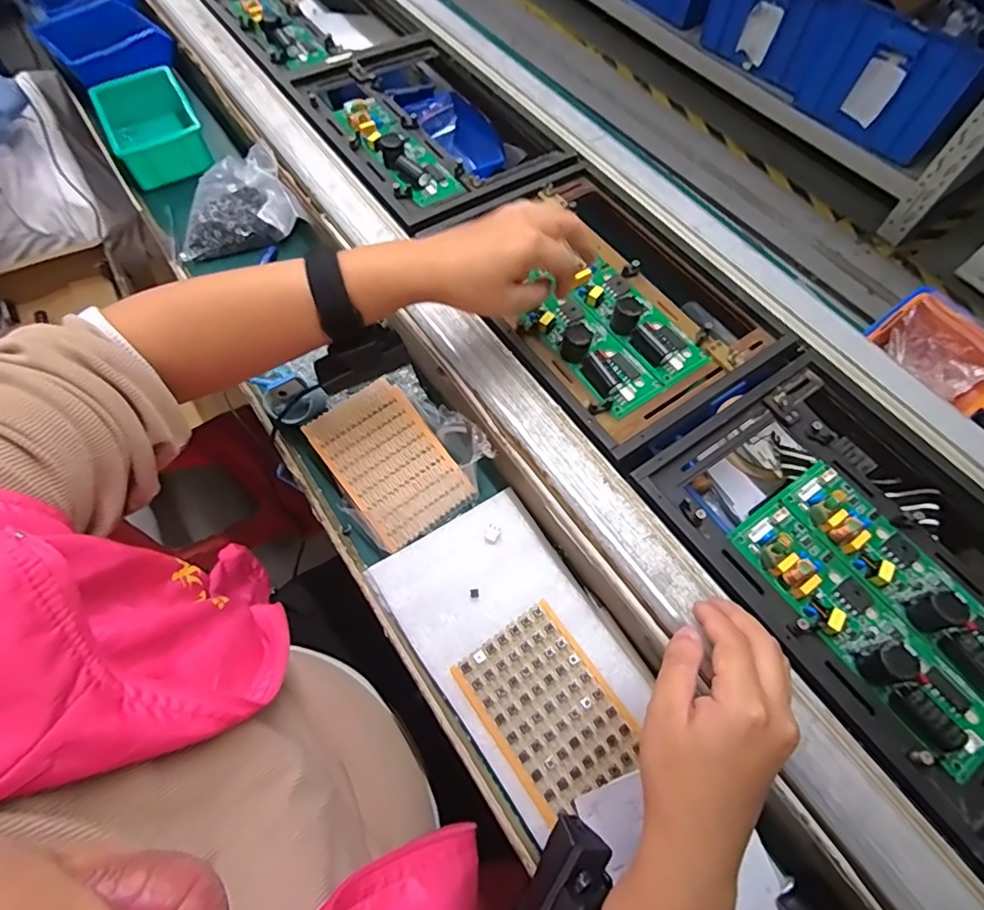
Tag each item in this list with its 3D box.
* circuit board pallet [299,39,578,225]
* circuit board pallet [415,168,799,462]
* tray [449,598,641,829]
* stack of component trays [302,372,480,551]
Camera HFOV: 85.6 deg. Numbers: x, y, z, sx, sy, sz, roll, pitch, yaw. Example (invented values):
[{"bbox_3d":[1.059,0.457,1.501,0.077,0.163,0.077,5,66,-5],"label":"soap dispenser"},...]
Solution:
[{"bbox_3d":[-0.072,-0.389,0.601,0.219,0.020,0.297,-32,69,-18],"label":"circuit board pallet"},{"bbox_3d":[0.105,-0.159,0.499,0.232,0.031,0.299,-33,70,-19],"label":"circuit board pallet"},{"bbox_3d":[0.039,0.175,0.369,0.084,0.009,0.117,-32,69,-18],"label":"tray"},{"bbox_3d":[-0.087,0.004,0.451,0.088,0.012,0.136,-34,70,-19],"label":"stack of component trays"}]

